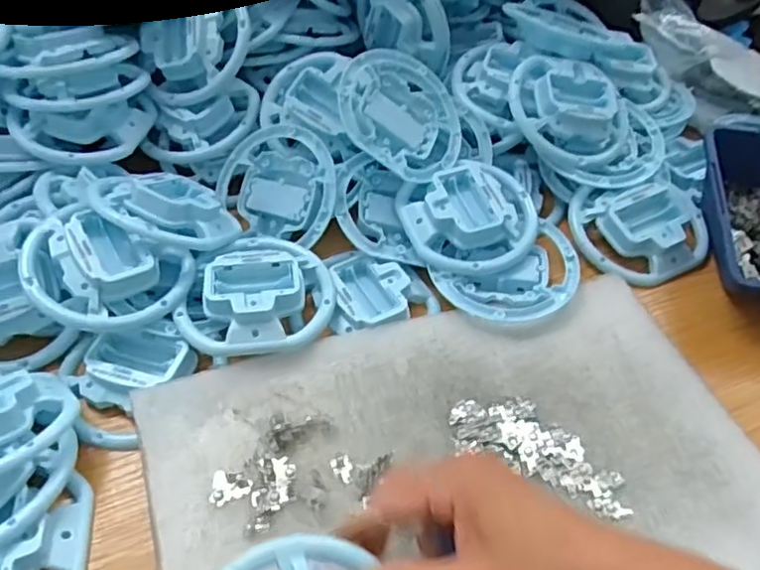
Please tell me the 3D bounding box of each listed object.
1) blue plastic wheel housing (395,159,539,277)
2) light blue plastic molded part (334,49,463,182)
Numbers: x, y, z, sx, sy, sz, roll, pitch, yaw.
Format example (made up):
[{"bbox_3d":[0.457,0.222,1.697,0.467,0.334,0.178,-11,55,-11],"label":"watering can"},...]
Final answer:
[{"bbox_3d":[0.069,-0.056,0.475,0.099,0.022,0.092,2,54,-3],"label":"blue plastic wheel housing"},{"bbox_3d":[0.019,-0.130,0.485,0.107,0.016,0.103,8,73,-29],"label":"light blue plastic molded part"}]

